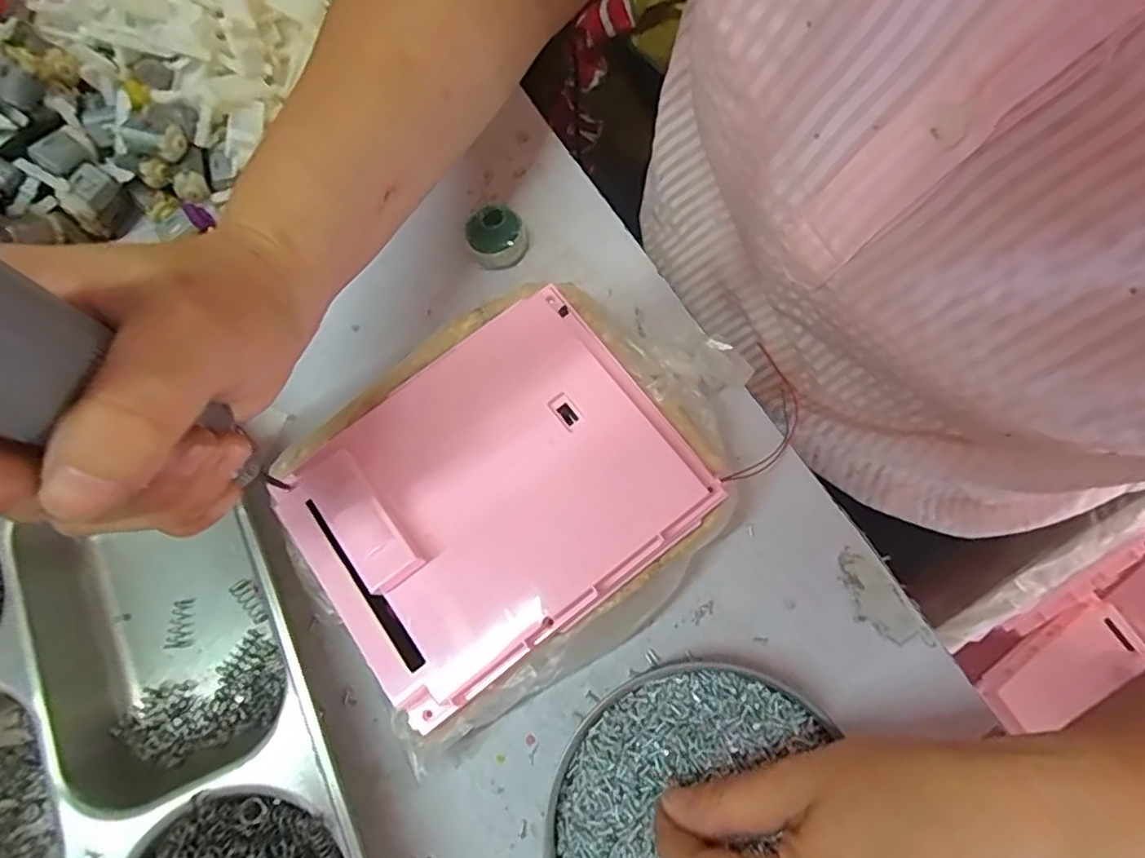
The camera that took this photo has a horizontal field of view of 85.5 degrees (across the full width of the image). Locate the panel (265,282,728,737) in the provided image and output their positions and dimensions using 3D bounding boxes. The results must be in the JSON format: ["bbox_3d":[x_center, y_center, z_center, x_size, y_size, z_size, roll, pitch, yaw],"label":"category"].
[{"bbox_3d":[-0.034,0.024,0.260,0.155,0.023,0.126,-37,78,-8],"label":"panel"}]

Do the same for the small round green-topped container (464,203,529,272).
[{"bbox_3d":[-0.044,-0.108,0.344,0.033,0.018,0.035,0,75,1],"label":"small round green-topped container"}]

